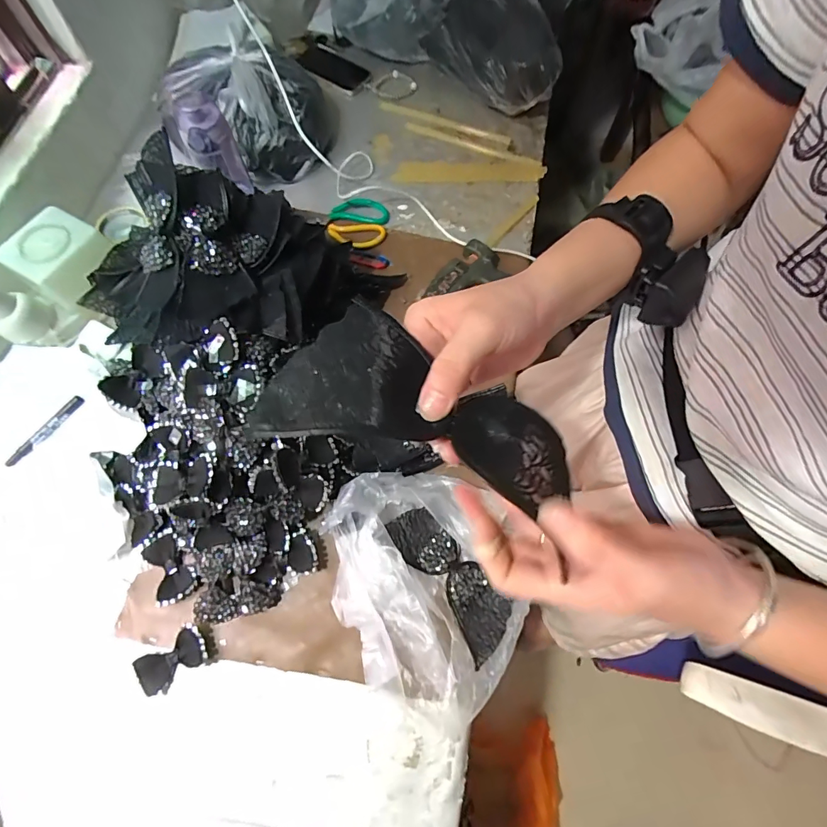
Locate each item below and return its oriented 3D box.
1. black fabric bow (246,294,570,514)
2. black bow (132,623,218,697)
[{"bbox_3d":[0.010,-0.006,0.250,0.170,0.025,0.090,20,70,-10],"label":"black fabric bow"},{"bbox_3d":[-0.292,0.301,0.543,0.092,0.025,0.051,-30,73,-11],"label":"black bow"}]

